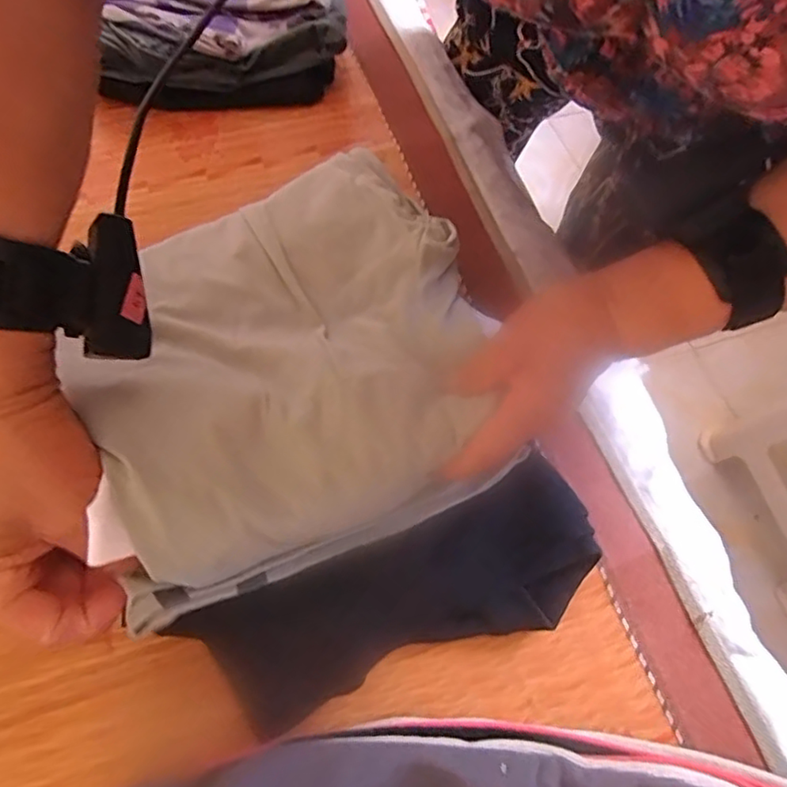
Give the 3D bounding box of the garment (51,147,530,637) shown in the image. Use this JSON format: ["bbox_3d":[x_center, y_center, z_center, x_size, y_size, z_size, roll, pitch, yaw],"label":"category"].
[{"bbox_3d":[-0.057,-0.039,0.337,0.231,0.067,0.246,-20,66,-12],"label":"garment"}]

